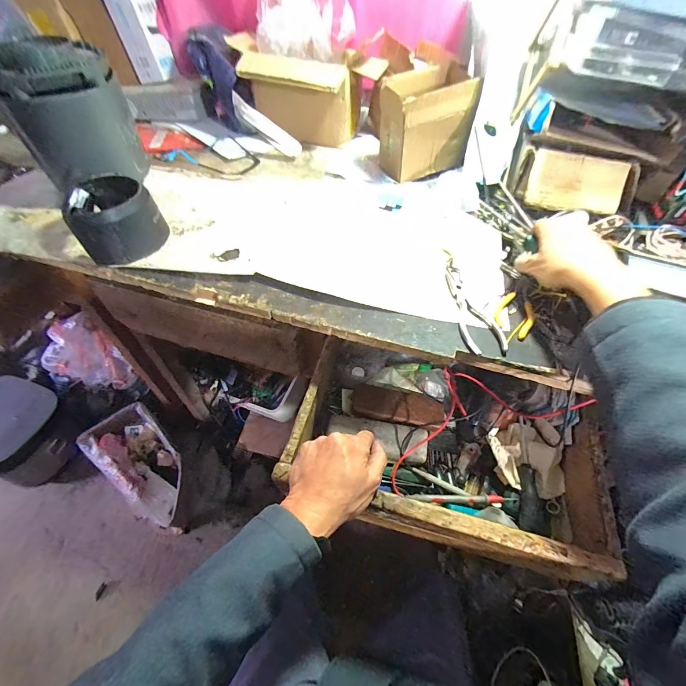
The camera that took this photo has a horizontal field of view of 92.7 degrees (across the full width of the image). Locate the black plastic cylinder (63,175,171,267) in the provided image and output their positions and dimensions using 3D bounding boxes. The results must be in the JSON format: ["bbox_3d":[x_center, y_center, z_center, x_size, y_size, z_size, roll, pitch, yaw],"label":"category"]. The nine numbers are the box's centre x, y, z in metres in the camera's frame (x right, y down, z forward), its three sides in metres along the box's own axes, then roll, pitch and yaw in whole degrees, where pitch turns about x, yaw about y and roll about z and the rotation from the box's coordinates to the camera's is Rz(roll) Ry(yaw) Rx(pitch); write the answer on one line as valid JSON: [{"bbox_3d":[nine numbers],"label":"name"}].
[{"bbox_3d":[-0.342,-0.189,0.498,0.121,0.076,0.119,-33,62,-26],"label":"black plastic cylinder"}]

